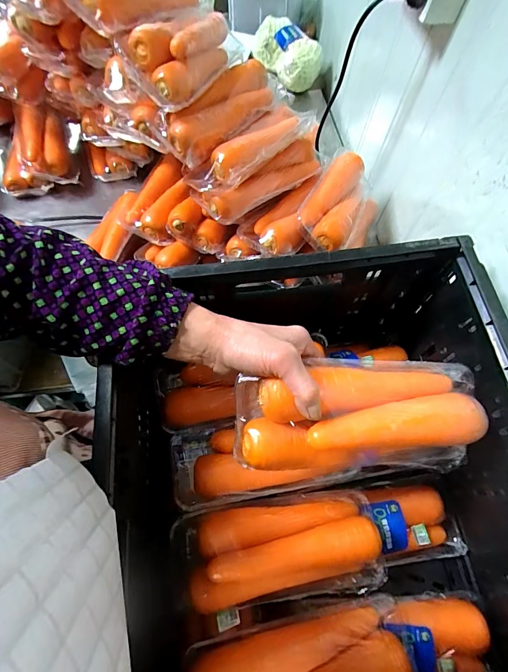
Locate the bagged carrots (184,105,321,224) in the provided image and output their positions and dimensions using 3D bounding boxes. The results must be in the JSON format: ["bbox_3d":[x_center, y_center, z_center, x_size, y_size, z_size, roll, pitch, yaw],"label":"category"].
[{"bbox_3d":[0.012,-0.267,0.514,0.237,0.074,0.105,-35,71,-19],"label":"bagged carrots"}]

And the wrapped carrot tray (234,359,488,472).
[{"bbox_3d":[0.095,0.073,0.315,0.219,0.069,0.090,-3,64,-8],"label":"wrapped carrot tray"}]

